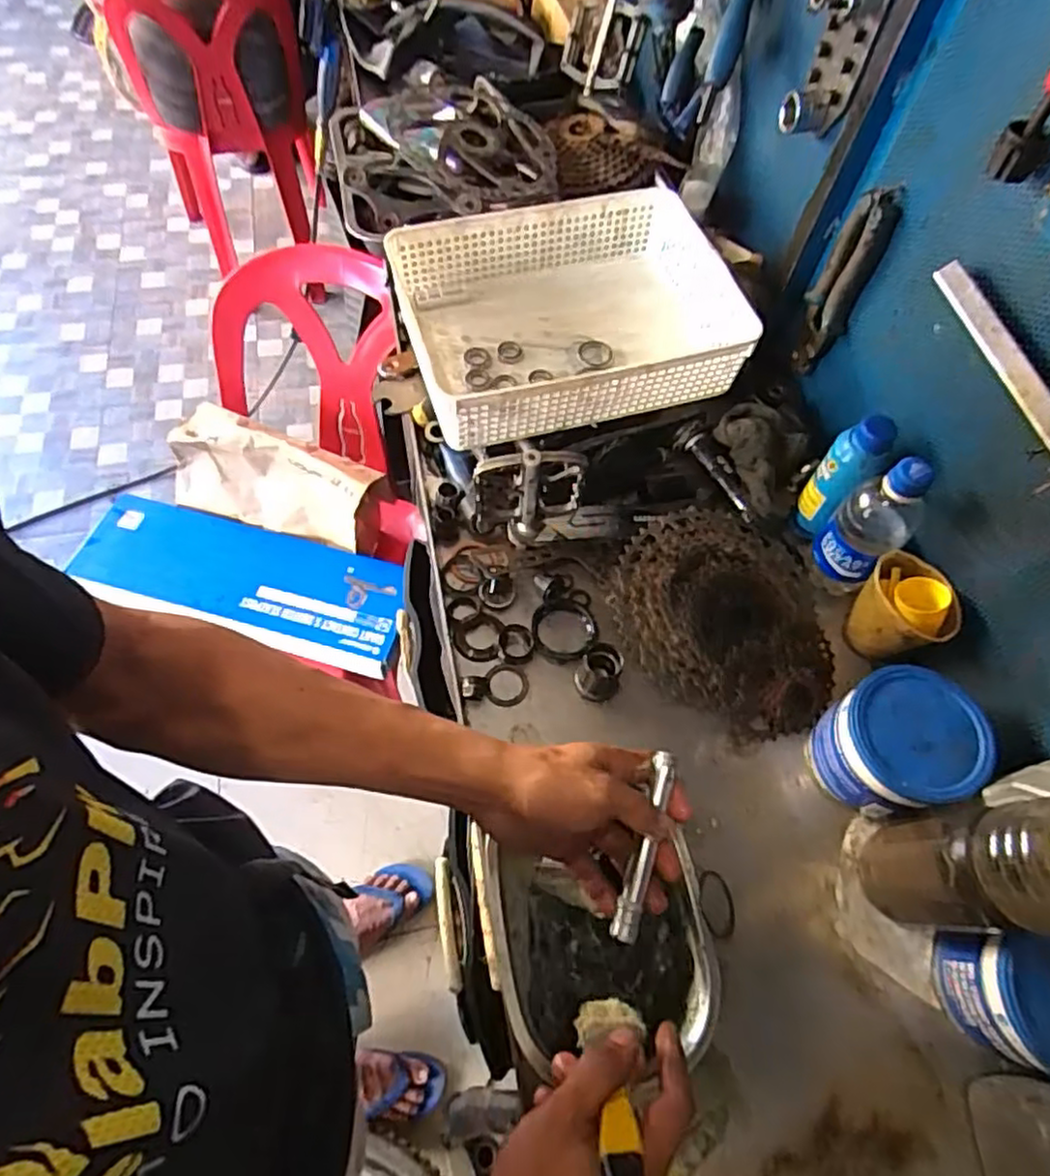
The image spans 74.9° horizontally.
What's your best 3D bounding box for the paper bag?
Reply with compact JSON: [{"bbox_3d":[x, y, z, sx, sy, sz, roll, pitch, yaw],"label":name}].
[{"bbox_3d":[-0.390,-0.165,1.069,0.313,0.162,0.056,15,37,5],"label":"paper bag"}]

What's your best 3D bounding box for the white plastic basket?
[{"bbox_3d":[0.047,-0.285,0.724,0.329,0.087,0.247,-11,63,-10],"label":"white plastic basket"}]

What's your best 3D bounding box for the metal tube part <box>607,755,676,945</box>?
[{"bbox_3d":[0.082,0.173,0.463,0.017,0.013,0.124,17,76,5],"label":"metal tube part"}]

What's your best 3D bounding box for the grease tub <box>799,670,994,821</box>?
[{"bbox_3d":[0.298,0.128,0.556,0.104,0.094,0.099,2,61,-3],"label":"grease tub"}]

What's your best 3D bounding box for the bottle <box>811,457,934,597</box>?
[{"bbox_3d":[0.305,-0.054,0.608,0.058,0.161,0.047,37,65,15],"label":"bottle"}]

